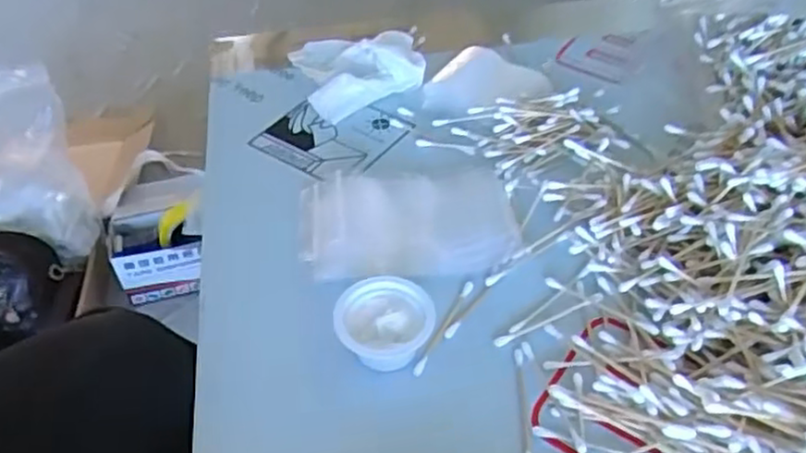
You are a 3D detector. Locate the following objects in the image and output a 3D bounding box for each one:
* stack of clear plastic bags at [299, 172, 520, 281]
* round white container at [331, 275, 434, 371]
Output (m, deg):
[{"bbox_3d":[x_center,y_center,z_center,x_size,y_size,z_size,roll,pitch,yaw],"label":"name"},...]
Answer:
[{"bbox_3d":[0.003,-0.005,0.474,0.139,0.015,0.094,-4,46,-3],"label":"stack of clear plastic bags"},{"bbox_3d":[-0.010,0.054,0.402,0.052,0.023,0.048,0,46,0],"label":"round white container"}]

